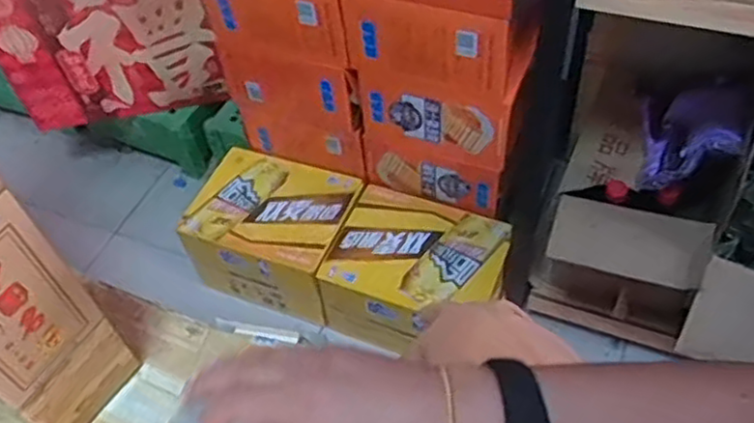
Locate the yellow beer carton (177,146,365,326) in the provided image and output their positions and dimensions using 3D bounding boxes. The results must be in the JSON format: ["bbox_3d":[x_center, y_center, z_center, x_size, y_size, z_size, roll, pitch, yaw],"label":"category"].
[{"bbox_3d":[-0.175,0.035,1.241,0.263,0.157,0.213,16,55,18],"label":"yellow beer carton"}]

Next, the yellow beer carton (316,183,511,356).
[{"bbox_3d":[0.071,0.107,1.160,0.268,0.160,0.204,16,55,18],"label":"yellow beer carton"}]

